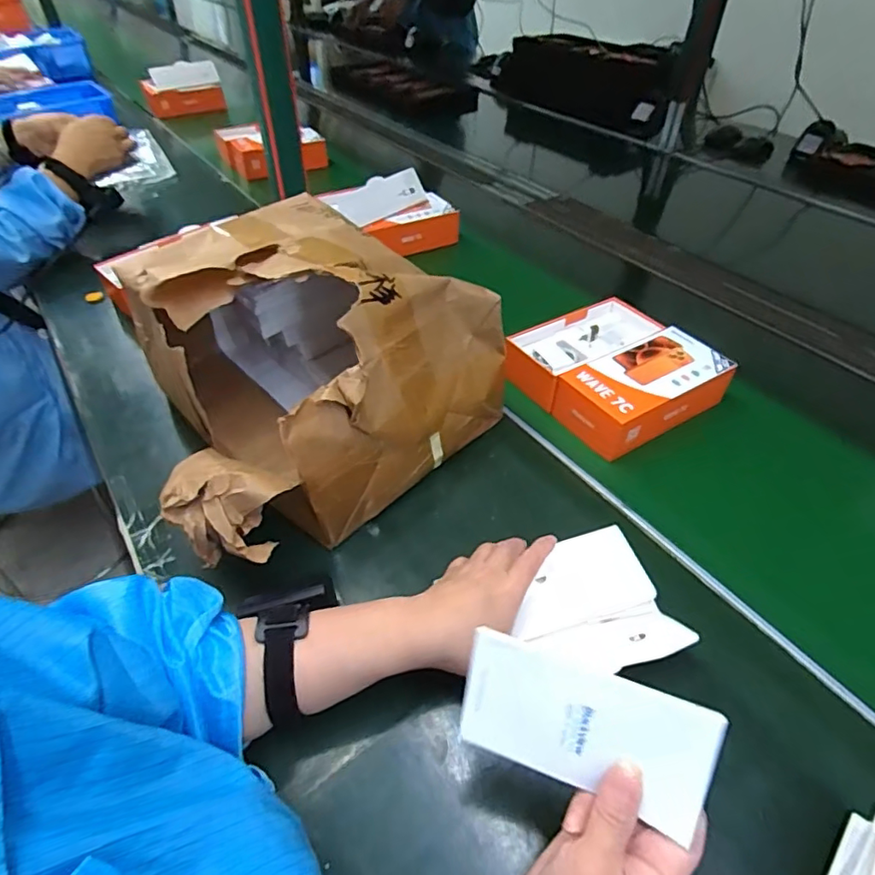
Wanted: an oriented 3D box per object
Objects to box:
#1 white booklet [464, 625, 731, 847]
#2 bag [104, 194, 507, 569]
[{"bbox_3d":[0.073,0.146,0.278,0.120,0.064,0.006,13,8,20],"label":"white booklet"},{"bbox_3d":[-0.150,-0.084,0.558,0.322,0.207,0.354,-27,49,-30],"label":"bag"}]

